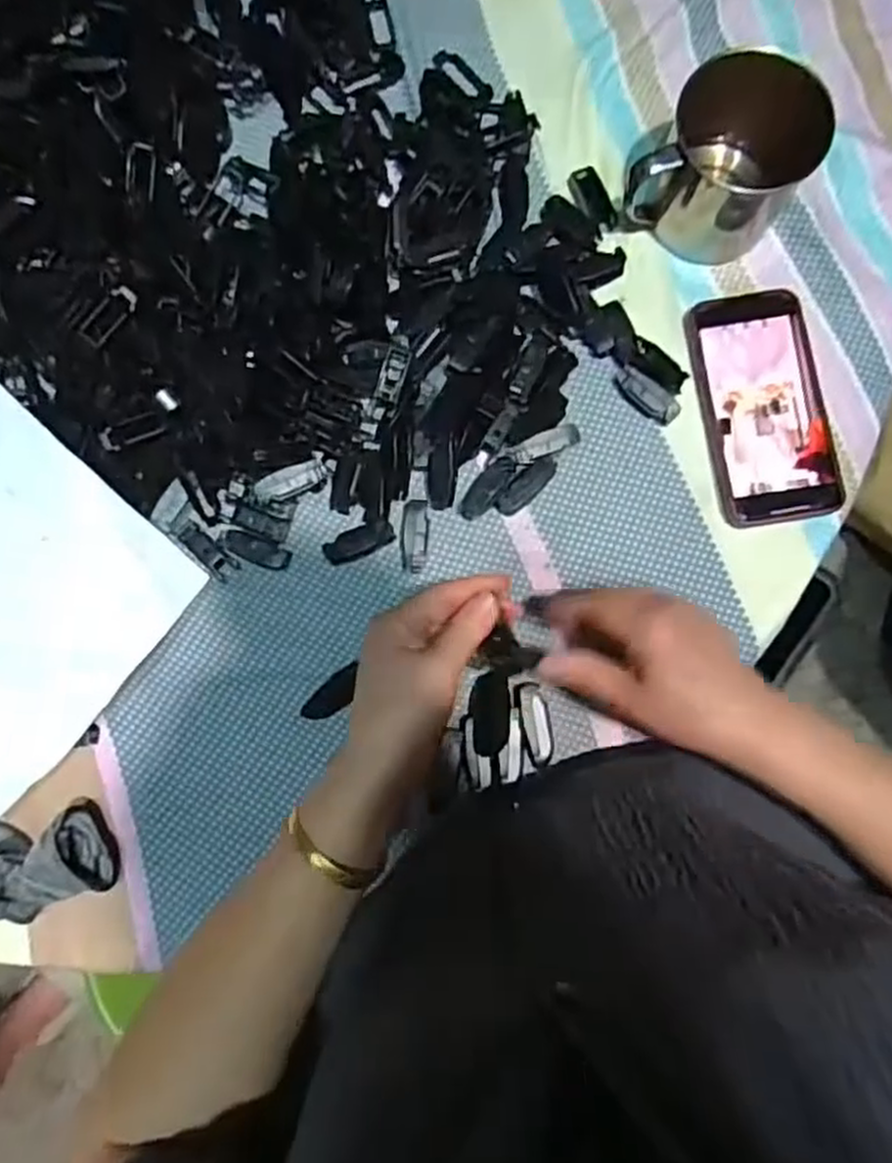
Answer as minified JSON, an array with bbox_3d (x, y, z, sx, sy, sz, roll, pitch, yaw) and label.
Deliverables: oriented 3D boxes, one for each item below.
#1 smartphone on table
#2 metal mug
[{"bbox_3d":[0.214,-0.118,0.505,0.080,0.013,0.155,-7,85,1],"label":"smartphone on table"},{"bbox_3d":[0.182,-0.271,0.488,0.095,0.087,0.085,36,87,4],"label":"metal mug"}]

